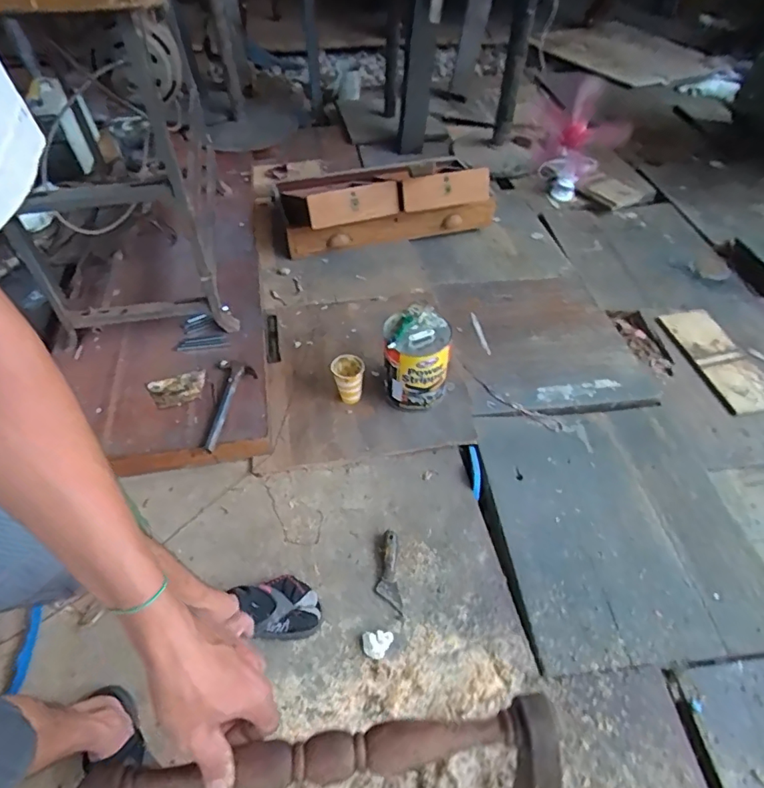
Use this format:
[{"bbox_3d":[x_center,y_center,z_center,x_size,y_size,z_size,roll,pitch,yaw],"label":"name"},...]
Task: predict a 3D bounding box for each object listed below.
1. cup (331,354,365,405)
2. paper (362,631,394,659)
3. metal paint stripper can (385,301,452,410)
[{"bbox_3d":[-0.092,-0.028,1.311,0.082,0.118,0.072,4,49,-4],"label":"cup"},{"bbox_3d":[-0.007,0.475,0.955,0.058,0.020,0.047,-3,49,-4],"label":"paper"},{"bbox_3d":[0.081,-0.081,1.286,0.159,0.240,0.172,1,48,-1],"label":"metal paint stripper can"}]

